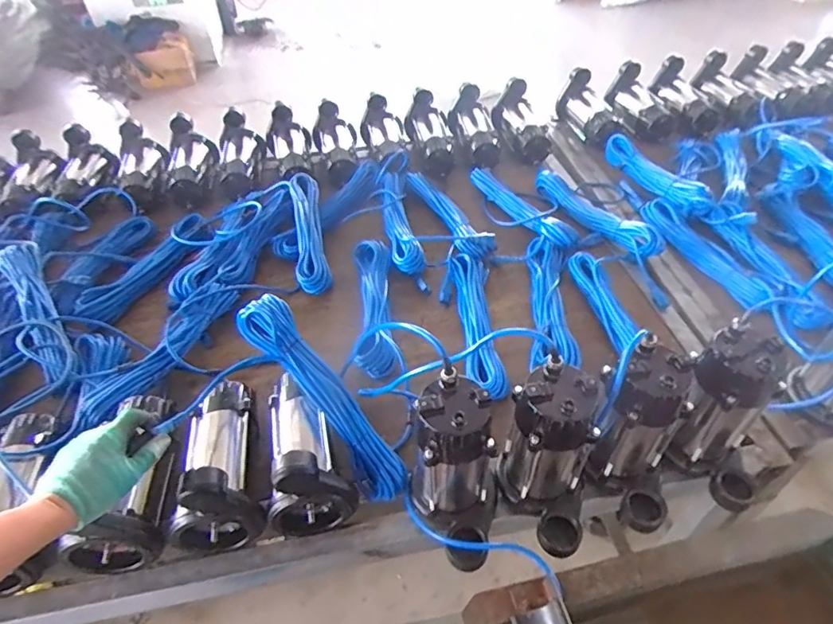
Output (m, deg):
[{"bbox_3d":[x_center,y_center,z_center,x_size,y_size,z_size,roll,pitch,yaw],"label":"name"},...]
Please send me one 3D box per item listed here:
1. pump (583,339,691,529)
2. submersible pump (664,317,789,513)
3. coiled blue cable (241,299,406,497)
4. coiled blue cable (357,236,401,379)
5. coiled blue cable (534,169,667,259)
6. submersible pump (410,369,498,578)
[{"bbox_3d":[0.304,0.169,0.681,0.104,0.228,0.147,-26,50,-21],"label":"pump"},{"bbox_3d":[0.431,0.145,0.699,0.101,0.220,0.153,-31,52,-25],"label":"submersible pump"},{"bbox_3d":[-0.140,0.130,0.776,0.073,0.064,0.356,-37,84,-26],"label":"coiled blue cable"},{"bbox_3d":[-0.084,-0.026,1.003,0.079,0.043,0.351,-5,46,-2],"label":"coiled blue cable"},{"bbox_3d":[0.402,-0.234,1.191,0.091,0.057,0.364,-25,50,-21],"label":"coiled blue cable"},{"bbox_3d":[0.053,0.211,0.654,0.111,0.231,0.155,-11,46,-9],"label":"submersible pump"}]

